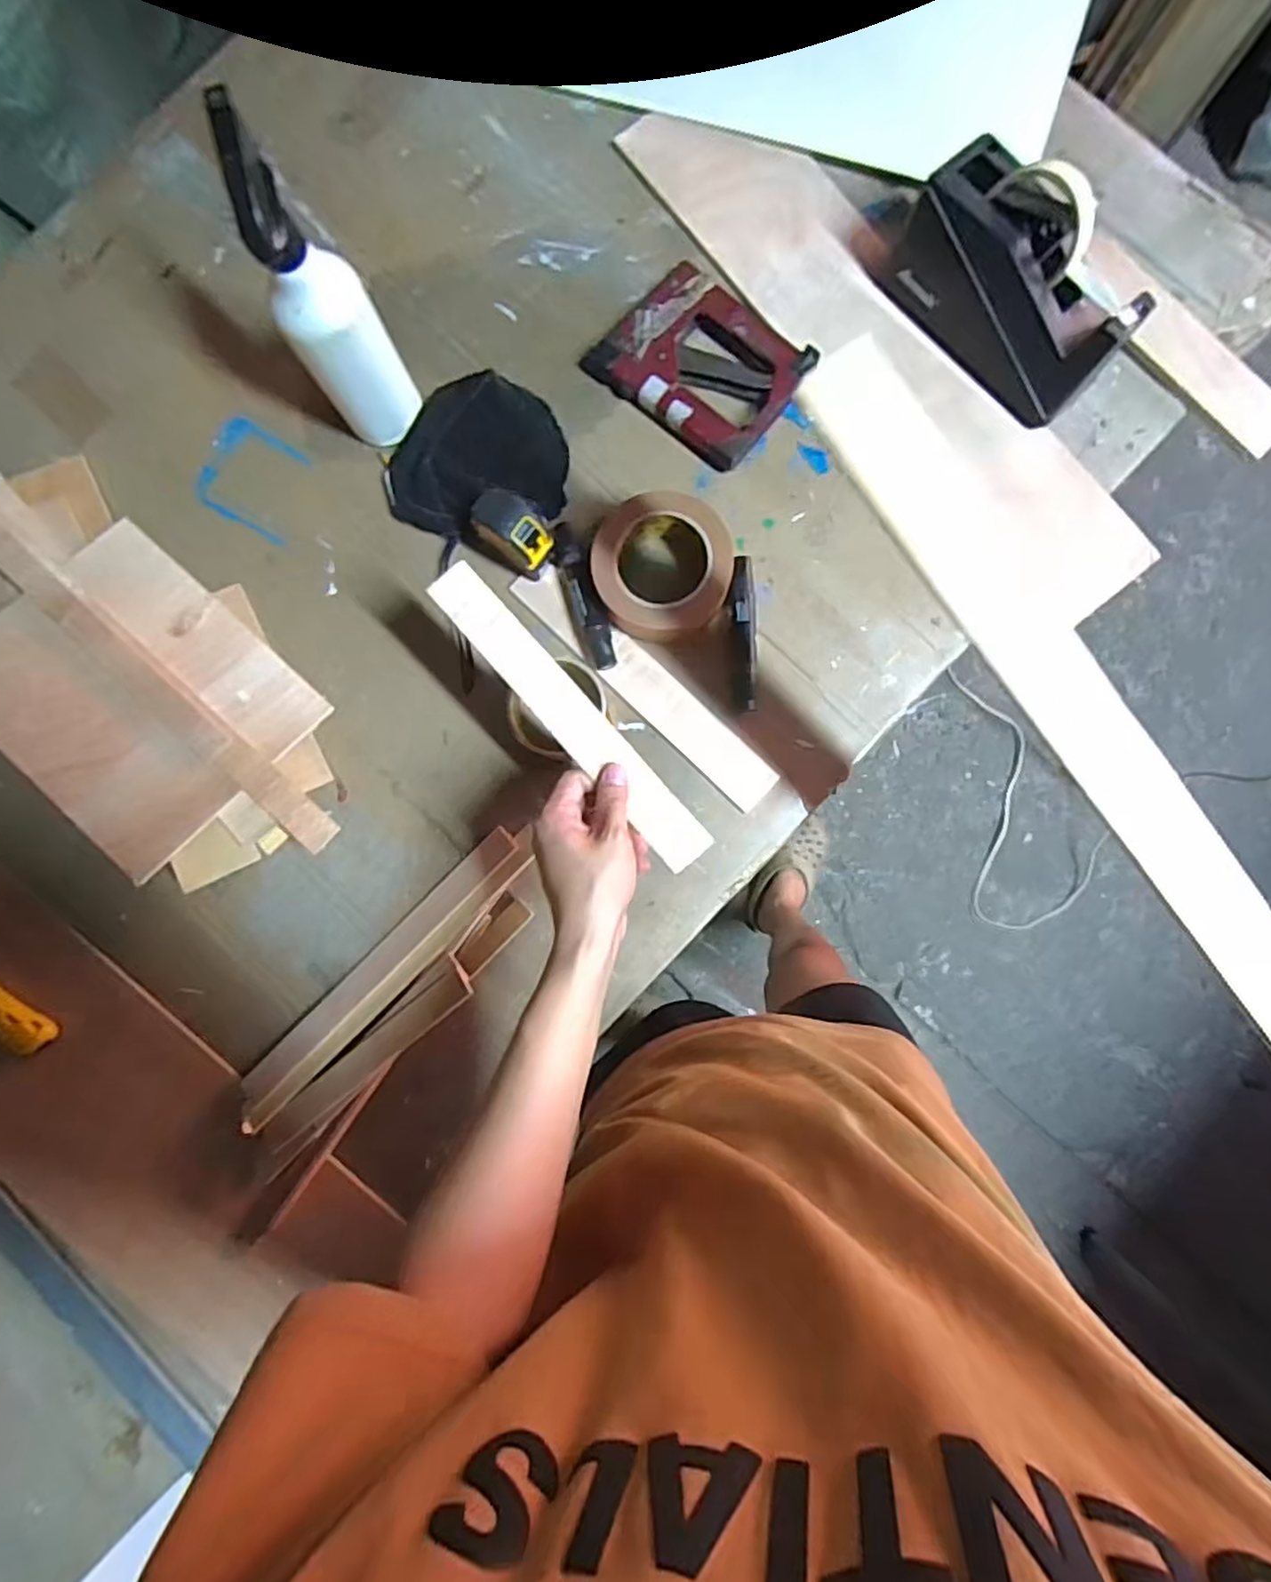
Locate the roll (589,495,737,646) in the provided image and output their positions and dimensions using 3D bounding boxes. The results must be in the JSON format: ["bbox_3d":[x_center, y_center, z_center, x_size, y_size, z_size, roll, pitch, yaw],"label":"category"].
[{"bbox_3d":[0.023,-0.189,0.589,0.114,0.052,0.116,0,86,3],"label":"roll"}]

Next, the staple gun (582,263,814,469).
[{"bbox_3d":[0.059,-0.380,0.617,0.162,0.025,0.129,38,88,5],"label":"staple gun"}]

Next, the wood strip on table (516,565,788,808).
[{"bbox_3d":[0.006,-0.094,0.611,0.283,0.010,0.042,43,89,5],"label":"wood strip on table"}]

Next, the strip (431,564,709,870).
[{"bbox_3d":[-0.046,-0.053,0.499,0.038,0.006,0.266,-43,93,-13],"label":"strip"}]

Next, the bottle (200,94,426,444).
[{"bbox_3d":[-0.233,-0.359,0.523,0.071,0.232,0.079,-32,85,0],"label":"bottle"}]

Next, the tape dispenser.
[{"bbox_3d":[0.309,-0.416,0.572,0.089,0.094,0.199,-42,85,-1],"label":"tape dispenser"}]

